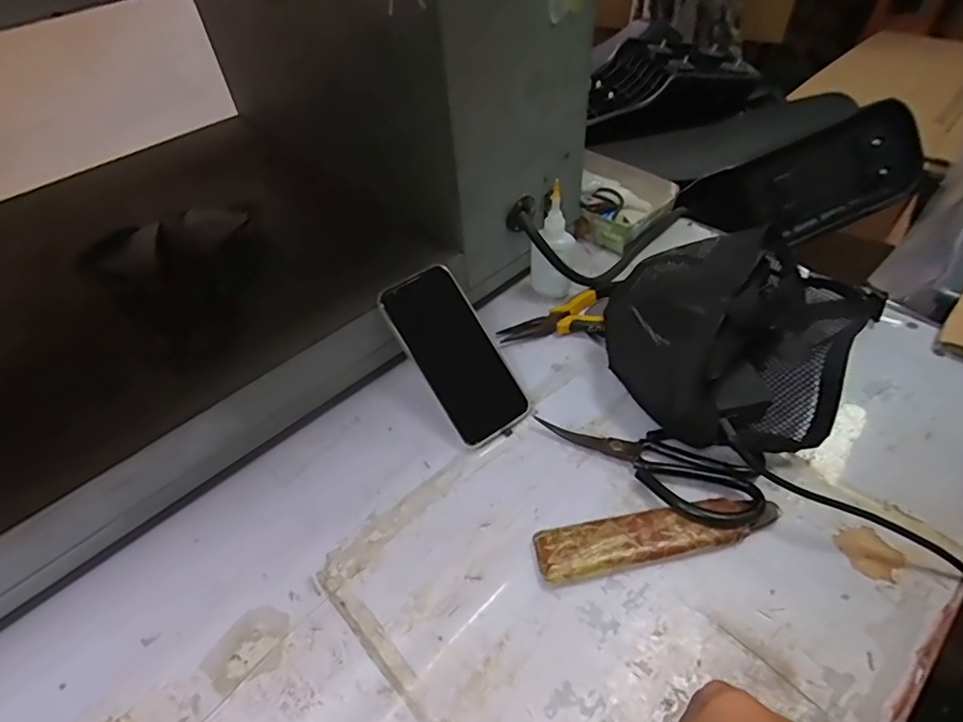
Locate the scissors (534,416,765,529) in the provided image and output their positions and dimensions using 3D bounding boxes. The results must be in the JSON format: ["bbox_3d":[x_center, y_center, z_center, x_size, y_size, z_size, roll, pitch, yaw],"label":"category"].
[{"bbox_3d":[0.134,0.088,0.441,0.191,0.023,0.069,18,52,19],"label":"scissors"}]

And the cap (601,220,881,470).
[{"bbox_3d":[0.234,-0.035,0.505,0.215,0.074,0.270,29,56,27],"label":"cap"}]

